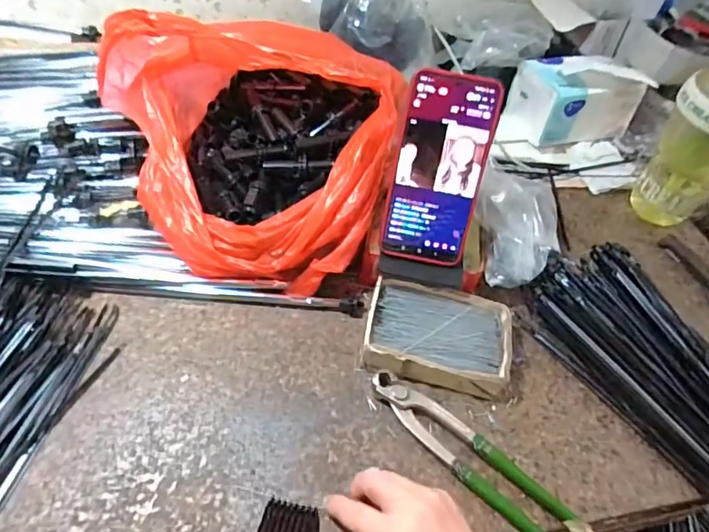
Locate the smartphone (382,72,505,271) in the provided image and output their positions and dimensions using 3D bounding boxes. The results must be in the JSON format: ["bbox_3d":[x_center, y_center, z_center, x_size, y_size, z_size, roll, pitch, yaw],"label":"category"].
[{"bbox_3d":[0.074,-0.082,0.446,0.079,0.163,0.010,11,20,3],"label":"smartphone"}]

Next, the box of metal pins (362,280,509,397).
[{"bbox_3d":[0.077,0.069,0.470,0.129,0.039,0.092,11,49,3],"label":"box of metal pins"}]

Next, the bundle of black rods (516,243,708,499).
[{"bbox_3d":[0.315,0.128,0.446,0.124,0.052,0.376,-24,56,-25],"label":"bundle of black rods"}]

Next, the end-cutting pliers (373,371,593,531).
[{"bbox_3d":[0.096,0.155,0.413,0.197,0.022,0.040,38,56,24],"label":"end-cutting pliers"}]

